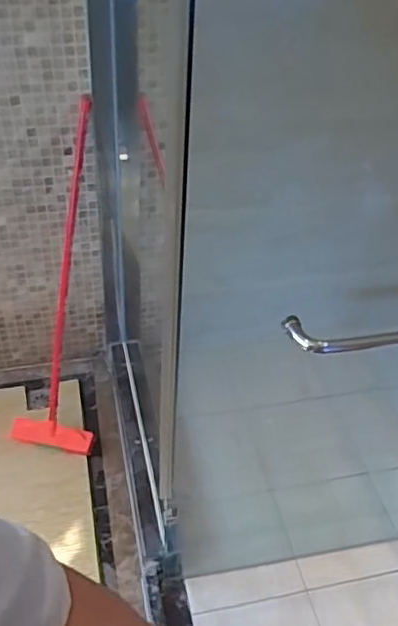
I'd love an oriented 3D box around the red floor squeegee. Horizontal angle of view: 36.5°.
[{"bbox_3d":[-0.313,-0.055,1.441,0.182,0.882,0.111,16,23,12],"label":"red floor squeegee"}]

